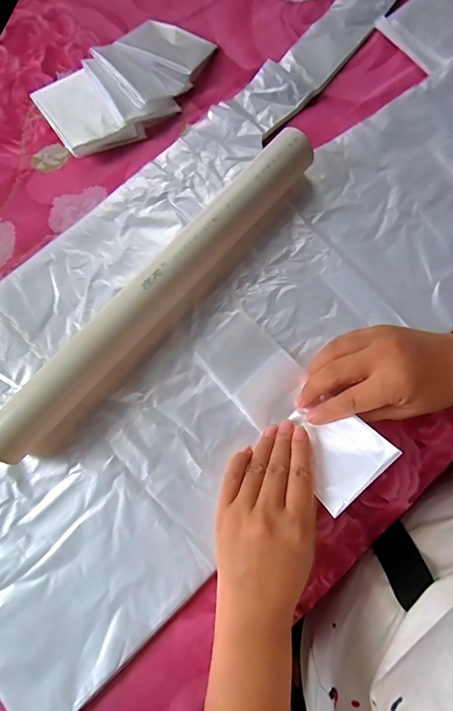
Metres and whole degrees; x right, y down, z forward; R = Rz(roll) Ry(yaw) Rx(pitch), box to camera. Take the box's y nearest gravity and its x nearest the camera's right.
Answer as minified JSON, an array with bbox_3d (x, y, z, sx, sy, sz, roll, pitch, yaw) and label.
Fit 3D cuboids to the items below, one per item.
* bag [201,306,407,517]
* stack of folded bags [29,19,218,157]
[{"bbox_3d":[0.047,0.038,0.296,0.060,0.031,0.165,-42,63,-6],"label":"bag"},{"bbox_3d":[-0.094,-0.267,0.363,0.174,0.021,0.089,-39,81,-6],"label":"stack of folded bags"}]

